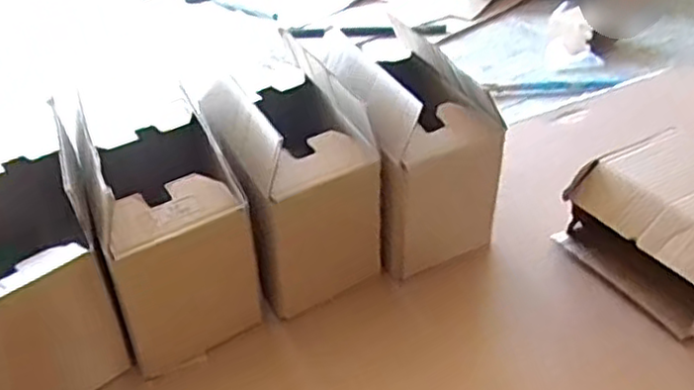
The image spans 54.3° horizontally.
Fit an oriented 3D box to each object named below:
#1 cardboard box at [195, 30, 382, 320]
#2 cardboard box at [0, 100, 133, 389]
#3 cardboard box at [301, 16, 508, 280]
[{"bbox_3d":[-0.057,-0.024,0.746,0.135,0.210,0.195,-17,38,-18],"label":"cardboard box"},{"bbox_3d":[-0.315,0.064,0.662,0.143,0.220,0.242,-20,39,-22],"label":"cardboard box"},{"bbox_3d":[0.069,-0.062,0.784,0.139,0.203,0.209,-17,38,-18],"label":"cardboard box"}]

